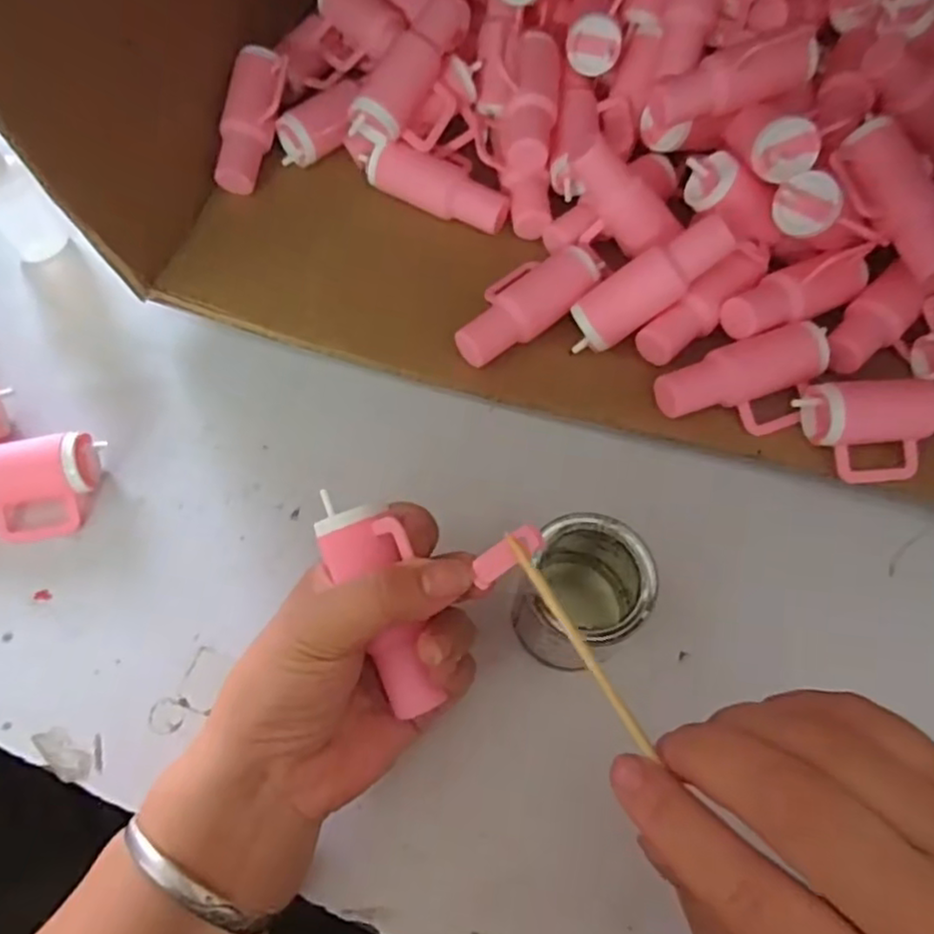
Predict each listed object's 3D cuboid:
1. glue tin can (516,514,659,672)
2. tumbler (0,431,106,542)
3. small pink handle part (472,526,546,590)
[{"bbox_3d":[0.050,0.051,0.293,0.051,0.049,0.048,30,70,12],"label":"glue tin can"},{"bbox_3d":[-0.219,0.014,0.326,0.083,0.031,0.041,-16,68,-7],"label":"tumbler"},{"bbox_3d":[0.014,0.030,0.234,0.027,0.005,0.010,-35,71,-8],"label":"small pink handle part"}]

